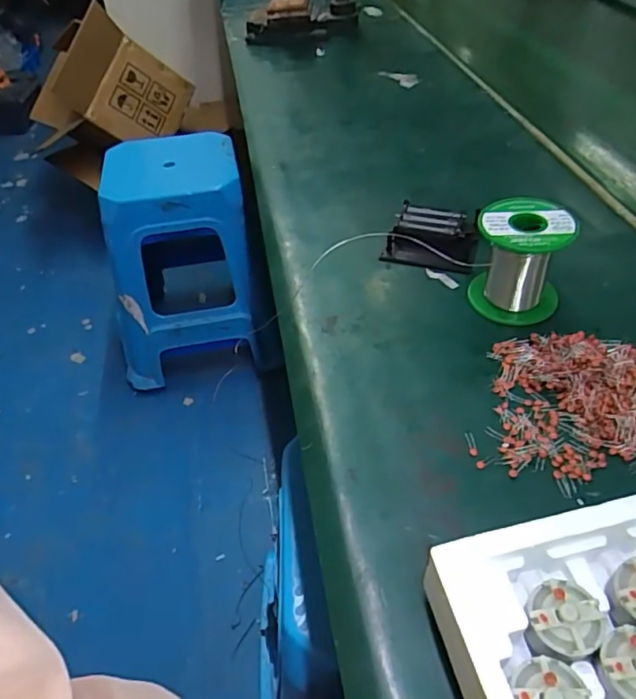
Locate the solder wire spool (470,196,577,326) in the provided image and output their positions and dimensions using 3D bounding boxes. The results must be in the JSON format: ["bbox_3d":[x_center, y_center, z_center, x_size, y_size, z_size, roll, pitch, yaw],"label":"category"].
[{"bbox_3d":[0.155,-0.067,0.434,0.065,0.075,0.065,-3,44,2],"label":"solder wire spool"}]

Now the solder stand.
[{"bbox_3d":[0.104,-0.100,0.508,0.076,0.024,0.068,13,46,17],"label":"solder stand"}]

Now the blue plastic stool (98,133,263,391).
[{"bbox_3d":[-0.319,-0.199,1.337,0.333,0.485,0.322,-5,44,0],"label":"blue plastic stool"}]

